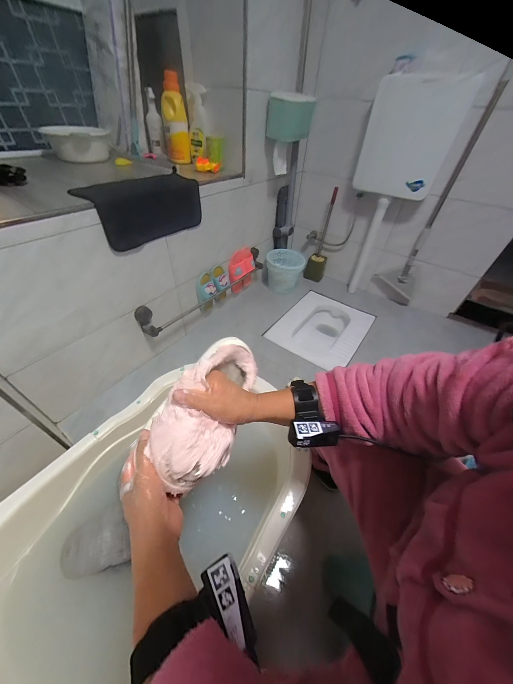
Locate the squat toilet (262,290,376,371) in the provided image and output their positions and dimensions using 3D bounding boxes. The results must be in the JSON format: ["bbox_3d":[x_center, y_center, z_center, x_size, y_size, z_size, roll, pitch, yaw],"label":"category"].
[{"bbox_3d":[0.366,-0.054,1.357,0.428,0.140,0.562,27,49,22],"label":"squat toilet"}]

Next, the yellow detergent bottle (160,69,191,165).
[{"bbox_3d":[-0.348,-0.945,1.028,0.097,0.267,0.100,-16,47,-19],"label":"yellow detergent bottle"}]

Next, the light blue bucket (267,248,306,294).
[{"bbox_3d":[0.168,-0.425,1.456,0.227,0.186,0.197,2,44,-2],"label":"light blue bucket"}]

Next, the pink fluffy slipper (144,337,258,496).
[{"bbox_3d":[-0.065,0.079,0.357,0.102,0.092,0.228,15,47,11],"label":"pink fluffy slipper"}]

